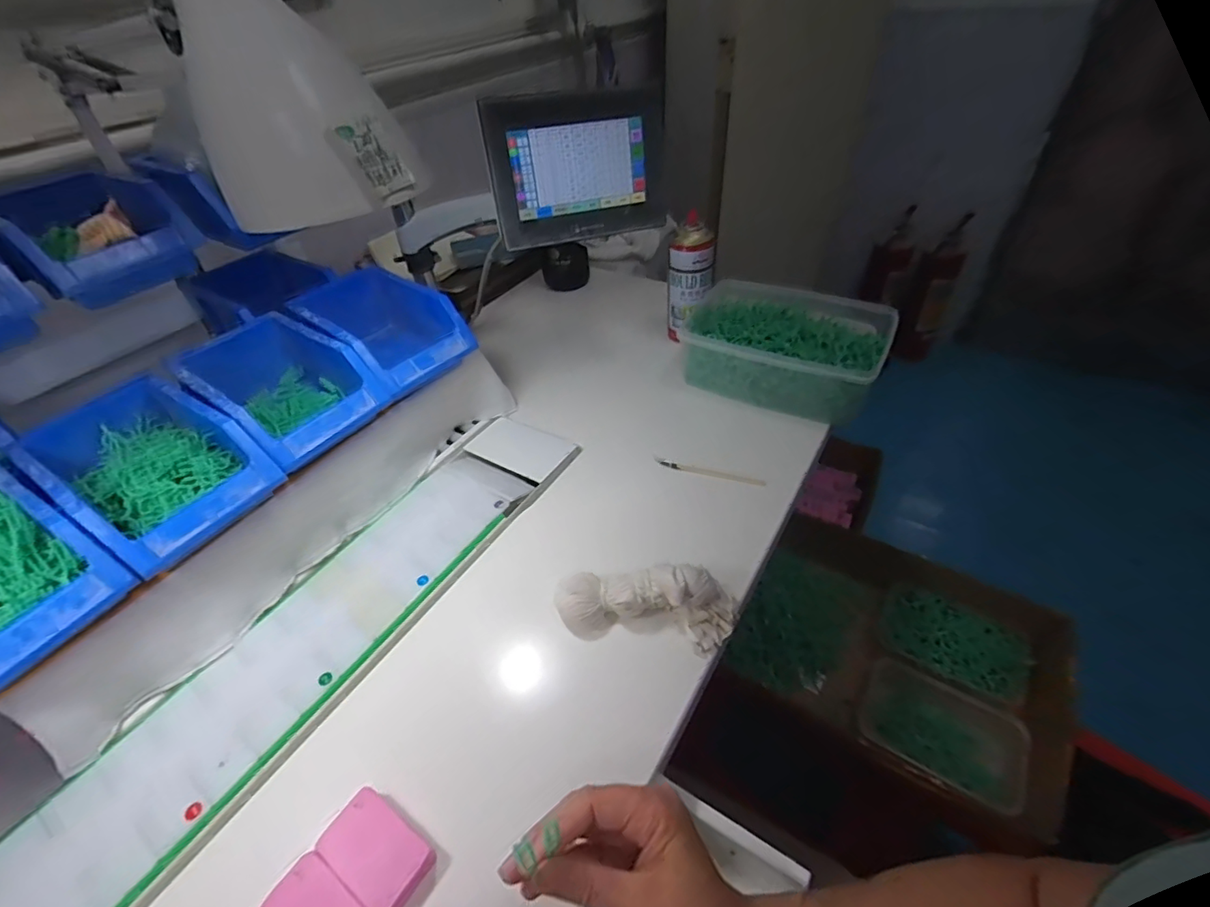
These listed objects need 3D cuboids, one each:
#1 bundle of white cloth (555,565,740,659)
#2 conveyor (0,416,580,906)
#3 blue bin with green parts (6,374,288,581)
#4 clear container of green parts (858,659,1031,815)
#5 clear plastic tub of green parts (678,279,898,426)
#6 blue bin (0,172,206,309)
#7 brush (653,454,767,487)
[{"bbox_3d":[0.037,0.126,0.479,0.158,0.049,0.074,5,45,10],"label":"bundle of white cloth"},{"bbox_3d":[-0.320,0.227,0.440,0.143,0.029,0.848,21,49,24],"label":"conveyor"},{"bbox_3d":[-0.397,0.009,0.461,0.185,0.067,0.121,22,50,25],"label":"blue bin with green parts"},{"bbox_3d":[0.389,0.326,0.617,0.166,0.032,0.119,25,51,27],"label":"clear container of green parts"},{"bbox_3d":[0.243,-0.147,0.727,0.250,0.084,0.189,21,49,24],"label":"clear plastic tub of green parts"},{"bbox_3d":[-0.484,-0.211,0.514,0.155,0.073,0.146,25,51,28],"label":"blue bin"},{"bbox_3d":[0.121,0.022,0.624,0.129,0.012,0.010,12,46,17],"label":"brush"}]

